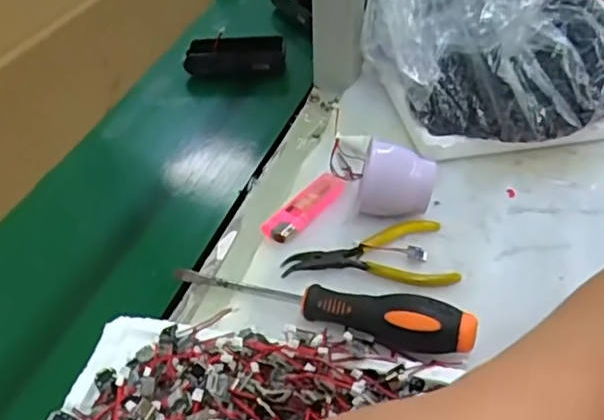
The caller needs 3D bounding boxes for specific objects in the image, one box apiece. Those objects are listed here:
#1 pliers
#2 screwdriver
[{"bbox_3d":[0.046,0.027,0.431,0.117,0.007,0.058,0,41,3],"label":"pliers"},{"bbox_3d":[0.009,0.055,0.386,0.194,0.025,0.023,13,43,17],"label":"screwdriver"}]

